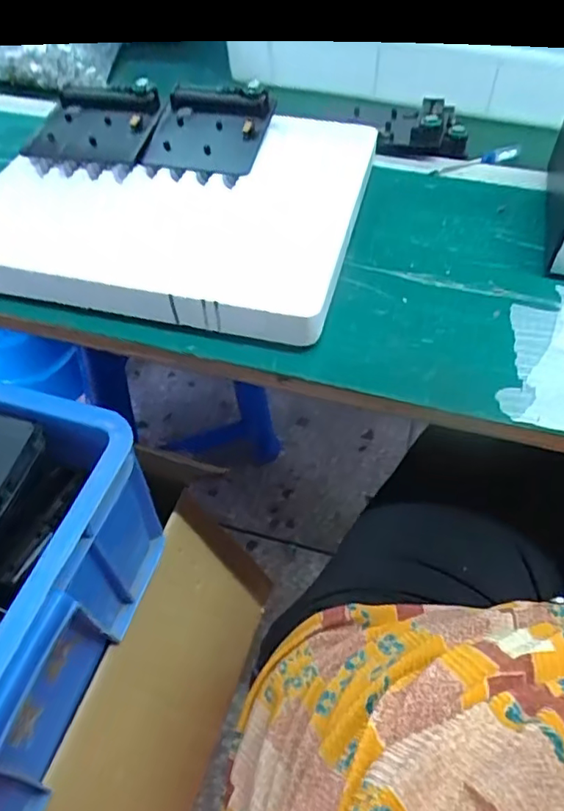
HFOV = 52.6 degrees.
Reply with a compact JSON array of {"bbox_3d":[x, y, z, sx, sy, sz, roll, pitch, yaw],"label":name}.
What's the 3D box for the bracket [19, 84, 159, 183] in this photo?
[{"bbox_3d":[-0.185,-0.272,0.556,0.111,0.033,0.122,8,51,7],"label":"bracket"}]

